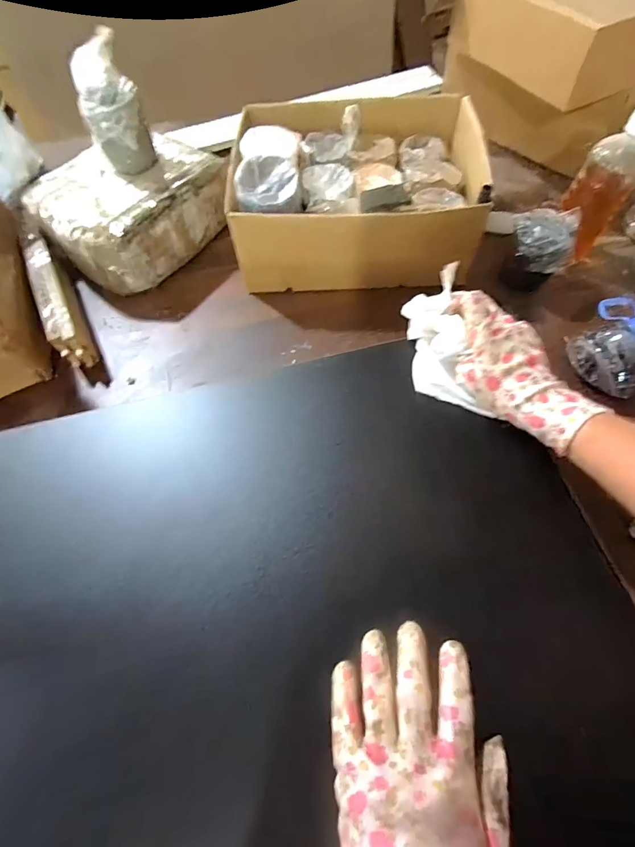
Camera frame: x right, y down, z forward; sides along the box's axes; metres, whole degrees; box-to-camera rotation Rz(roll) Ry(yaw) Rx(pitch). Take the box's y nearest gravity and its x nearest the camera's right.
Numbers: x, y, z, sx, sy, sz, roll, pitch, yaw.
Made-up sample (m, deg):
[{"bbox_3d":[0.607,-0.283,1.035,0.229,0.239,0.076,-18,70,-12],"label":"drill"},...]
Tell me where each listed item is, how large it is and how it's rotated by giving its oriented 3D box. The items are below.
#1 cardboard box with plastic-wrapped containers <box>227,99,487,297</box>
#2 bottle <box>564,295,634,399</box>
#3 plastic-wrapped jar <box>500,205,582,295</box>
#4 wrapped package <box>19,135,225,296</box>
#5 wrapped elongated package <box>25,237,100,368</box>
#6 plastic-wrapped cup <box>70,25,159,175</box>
[{"bbox_3d":[0.055,-0.335,0.570,0.313,0.132,0.264,-1,62,3],"label":"cardboard box with plastic-wrapped containers"},{"bbox_3d":[0.343,-0.088,0.462,0.093,0.087,0.093,-38,67,-15],"label":"bottle"},{"bbox_3d":[0.287,-0.222,0.540,0.077,0.084,0.089,11,64,9],"label":"plastic-wrapped jar"},{"bbox_3d":[-0.261,-0.304,0.584,0.179,0.091,0.219,40,71,21],"label":"wrapped package"},{"bbox_3d":[-0.349,-0.162,0.555,0.047,0.062,0.200,-29,65,-11],"label":"wrapped elongated package"},{"bbox_3d":[-0.256,-0.391,0.513,0.069,0.118,0.076,-28,64,-11],"label":"plastic-wrapped cup"}]

